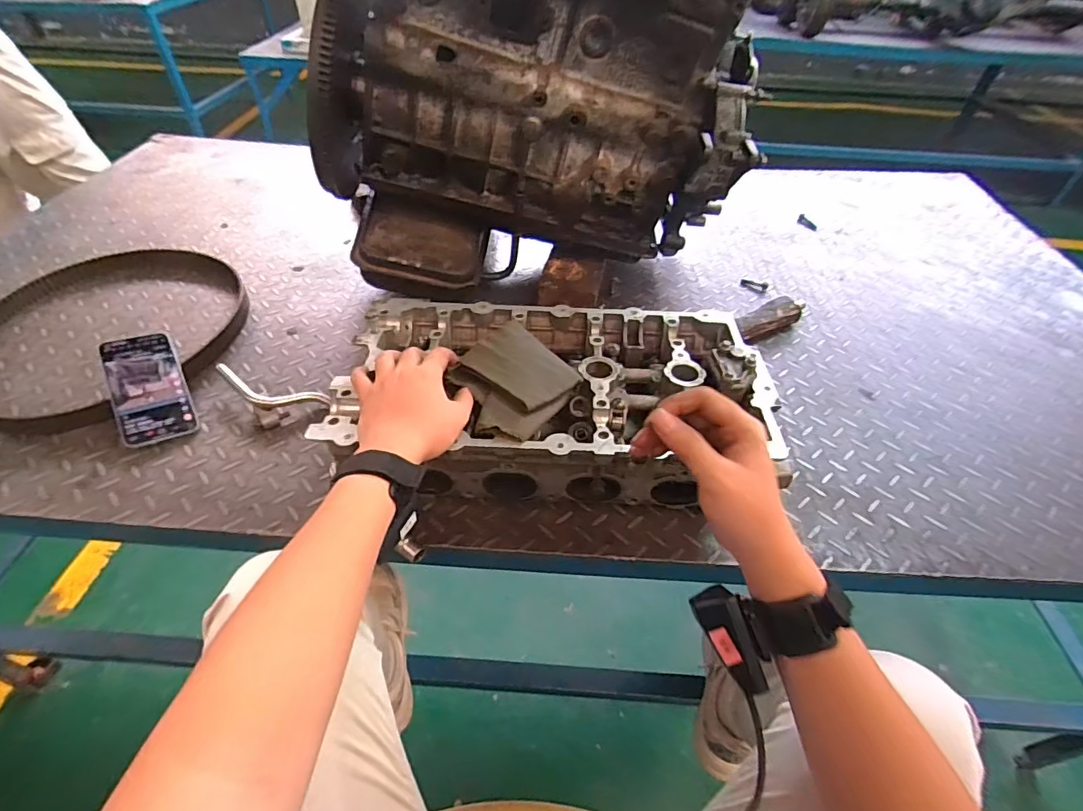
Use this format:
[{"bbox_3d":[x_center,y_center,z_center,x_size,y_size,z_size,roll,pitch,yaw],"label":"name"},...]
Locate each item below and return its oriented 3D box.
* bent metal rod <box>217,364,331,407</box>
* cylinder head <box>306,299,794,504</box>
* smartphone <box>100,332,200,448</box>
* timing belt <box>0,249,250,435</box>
[{"bbox_3d":[-0.360,-0.018,0.692,0.144,0.012,0.047,14,43,-20],"label":"bent metal rod"},{"bbox_3d":[0.019,-0.006,0.585,0.425,0.127,0.226,2,46,0],"label":"cylinder head"},{"bbox_3d":[-0.503,-0.024,0.659,0.078,0.011,0.159,-16,69,-32],"label":"smartphone"},{"bbox_3d":[-0.651,-0.127,0.782,0.395,0.038,0.397,24,50,20],"label":"timing belt"}]

